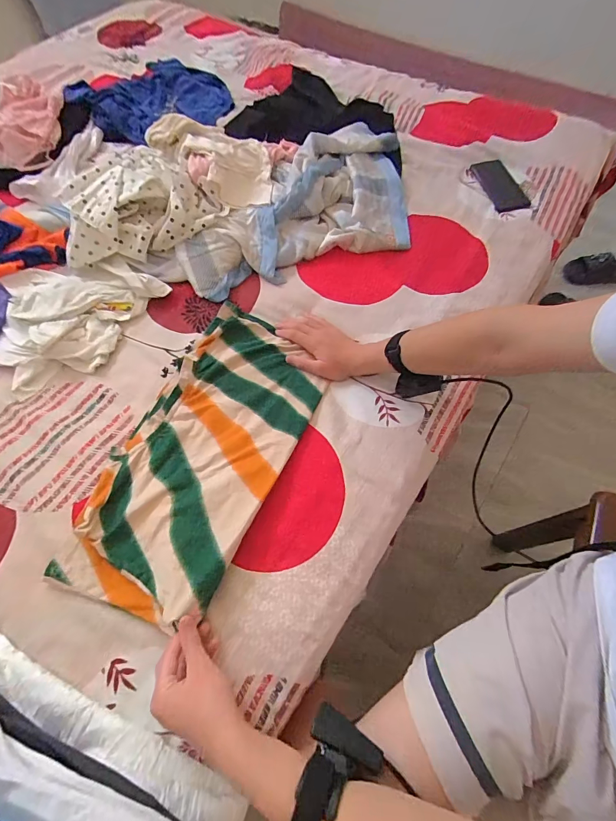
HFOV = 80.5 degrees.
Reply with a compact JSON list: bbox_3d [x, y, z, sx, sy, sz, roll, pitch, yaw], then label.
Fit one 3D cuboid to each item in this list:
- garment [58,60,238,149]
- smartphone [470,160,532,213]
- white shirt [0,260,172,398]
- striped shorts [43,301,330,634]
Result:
[{"bbox_3d":[-0.448,-0.889,1.036,0.376,0.060,0.388,-41,69,-19],"label":"garment"},{"bbox_3d":[0.436,-0.509,0.825,0.083,0.006,0.149,-20,74,-7],"label":"smartphone"},{"bbox_3d":[-0.462,-0.187,0.677,0.269,0.050,0.313,24,65,13],"label":"white shirt"},{"bbox_3d":[-0.151,0.047,0.557,0.237,0.037,0.474,24,63,10],"label":"striped shorts"}]

